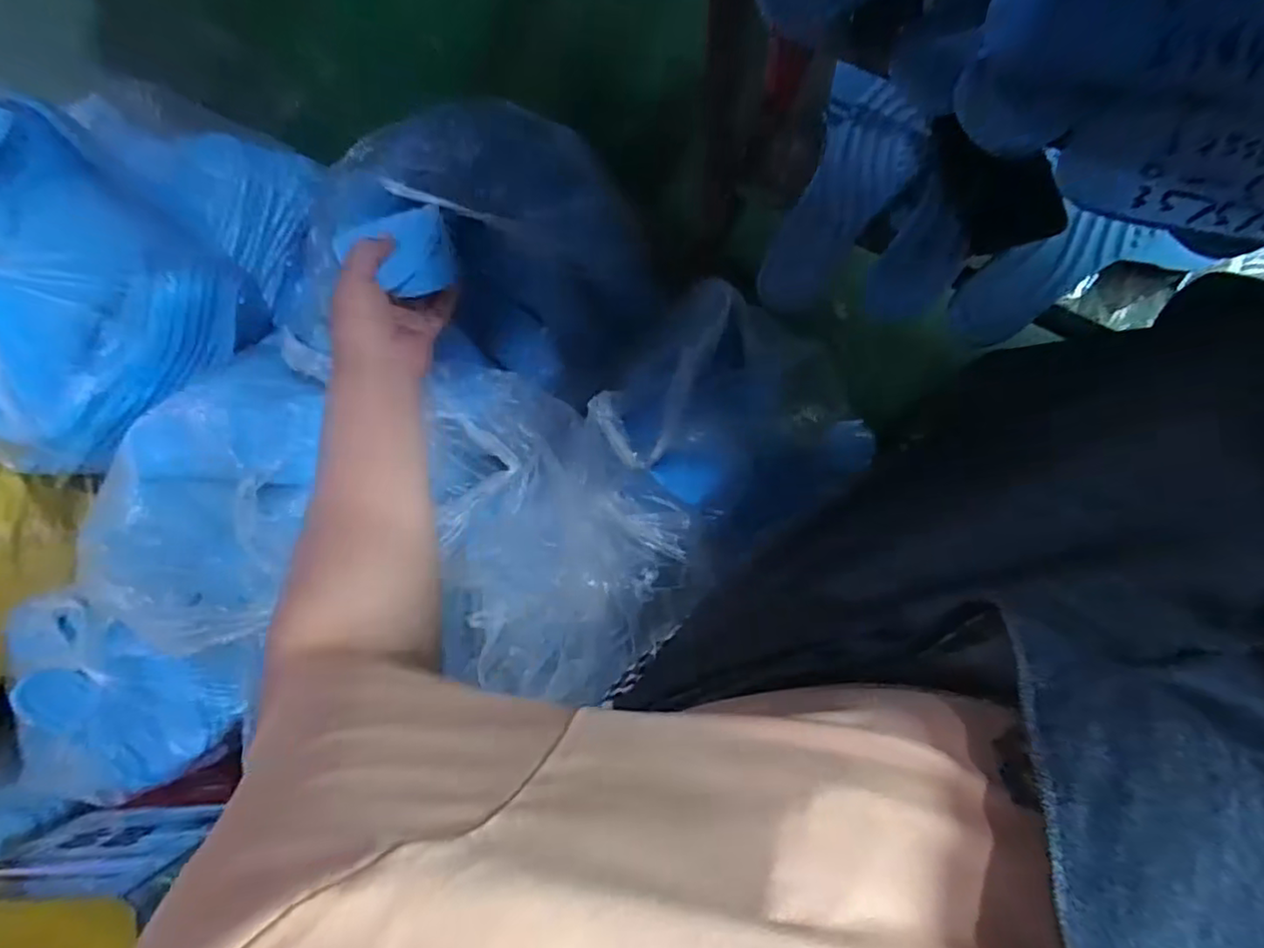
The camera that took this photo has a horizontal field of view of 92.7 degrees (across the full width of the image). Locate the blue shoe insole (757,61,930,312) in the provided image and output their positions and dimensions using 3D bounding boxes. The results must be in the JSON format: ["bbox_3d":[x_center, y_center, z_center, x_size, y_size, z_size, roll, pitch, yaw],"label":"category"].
[{"bbox_3d":[0.184,-0.244,0.549,0.089,0.014,0.196,28,120,7],"label":"blue shoe insole"}]

